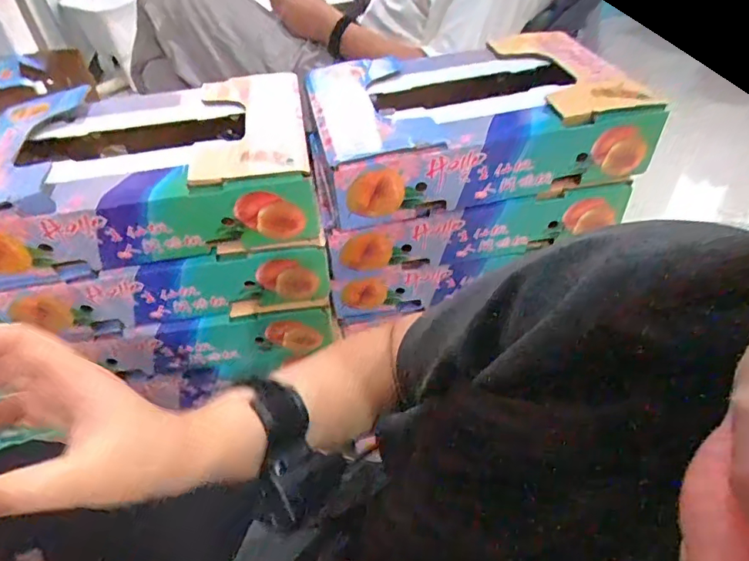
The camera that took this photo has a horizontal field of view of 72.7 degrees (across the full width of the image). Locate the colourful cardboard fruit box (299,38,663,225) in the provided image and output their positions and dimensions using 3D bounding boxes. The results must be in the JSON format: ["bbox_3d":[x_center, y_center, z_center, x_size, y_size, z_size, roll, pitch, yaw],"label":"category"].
[{"bbox_3d":[0.127,-0.221,0.695,0.404,0.104,0.257,-11,45,-6],"label":"colourful cardboard fruit box"}]

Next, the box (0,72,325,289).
[{"bbox_3d":[-0.282,-0.143,0.654,0.398,0.113,0.256,-9,45,-4],"label":"box"}]

